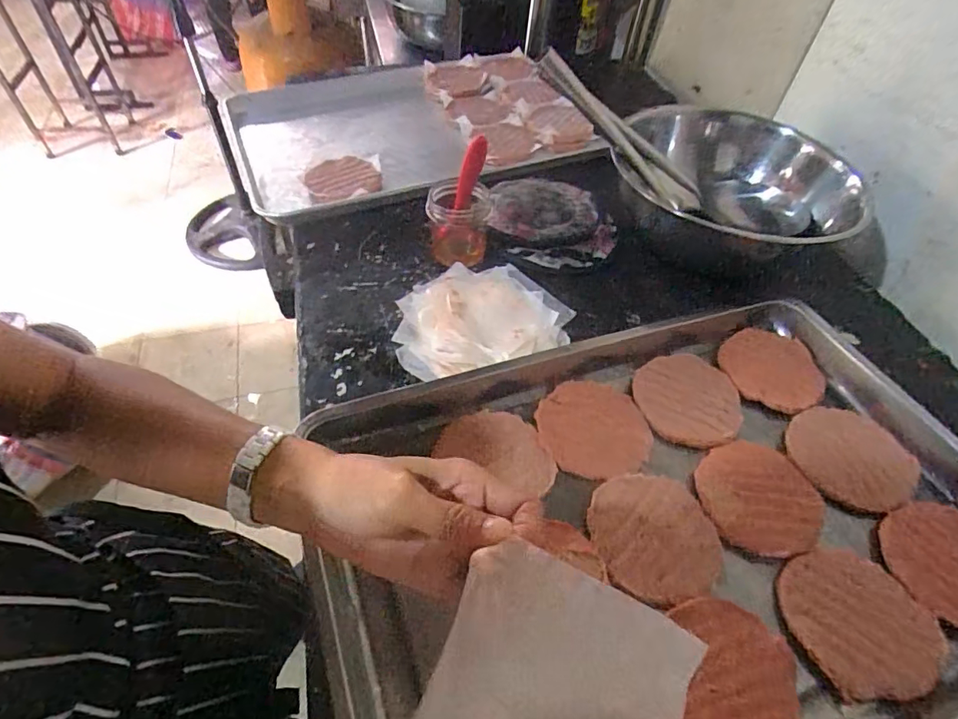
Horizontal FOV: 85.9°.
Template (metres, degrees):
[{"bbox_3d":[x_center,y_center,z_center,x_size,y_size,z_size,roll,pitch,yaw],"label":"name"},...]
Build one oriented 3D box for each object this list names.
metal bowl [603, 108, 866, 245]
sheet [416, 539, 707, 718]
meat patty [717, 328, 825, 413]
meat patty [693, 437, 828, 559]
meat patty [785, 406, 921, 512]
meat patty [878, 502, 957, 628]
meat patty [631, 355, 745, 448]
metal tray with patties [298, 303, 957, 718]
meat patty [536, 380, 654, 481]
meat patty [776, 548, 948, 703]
[{"bbox_3d":[0.322,-0.229,0.680,0.277,0.100,0.268,1,51,-2],"label":"metal bowl"},{"bbox_3d":[0.032,0.145,0.220,0.100,0.007,0.102,24,75,5],"label":"sheet"},{"bbox_3d":[0.329,0.008,0.580,0.105,0.008,0.109,25,54,17],"label":"meat patty"},{"bbox_3d":[0.257,0.126,0.474,0.104,0.008,0.104,1,51,-2],"label":"meat patty"},{"bbox_3d":[0.363,0.092,0.501,0.101,0.008,0.107,1,51,-2],"label":"meat patty"},{"bbox_3d":[0.402,0.170,0.435,0.101,0.018,0.105,9,51,4],"label":"meat patty"},{"bbox_3d":[0.218,0.037,0.541,0.101,0.011,0.107,2,51,-1],"label":"meat patty"},{"bbox_3d":[0.186,0.131,0.448,0.601,0.033,0.397,-16,53,-15],"label":"metal tray with patties"},{"bbox_3d":[0.115,0.067,0.512,0.110,0.011,0.101,4,51,0],"label":"meat patty"},{"bbox_3d":[0.300,0.206,0.406,0.100,0.013,0.106,1,51,-2],"label":"meat patty"}]

